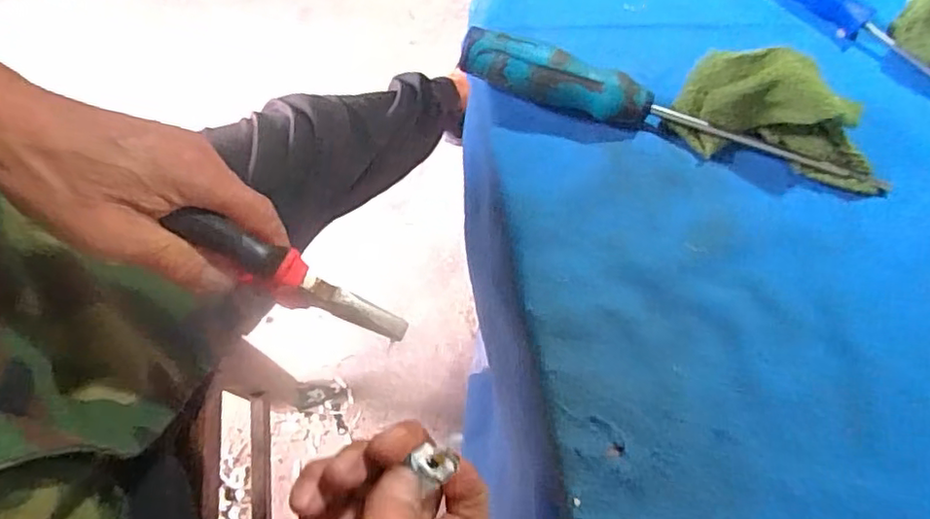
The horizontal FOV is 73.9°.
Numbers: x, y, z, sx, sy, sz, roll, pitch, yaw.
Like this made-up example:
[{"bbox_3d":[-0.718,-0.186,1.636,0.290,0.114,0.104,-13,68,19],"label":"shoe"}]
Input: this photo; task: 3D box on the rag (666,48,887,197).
[{"bbox_3d":[0.179,-0.076,0.335,0.123,0.047,0.052,23,71,3],"label":"rag"}]

